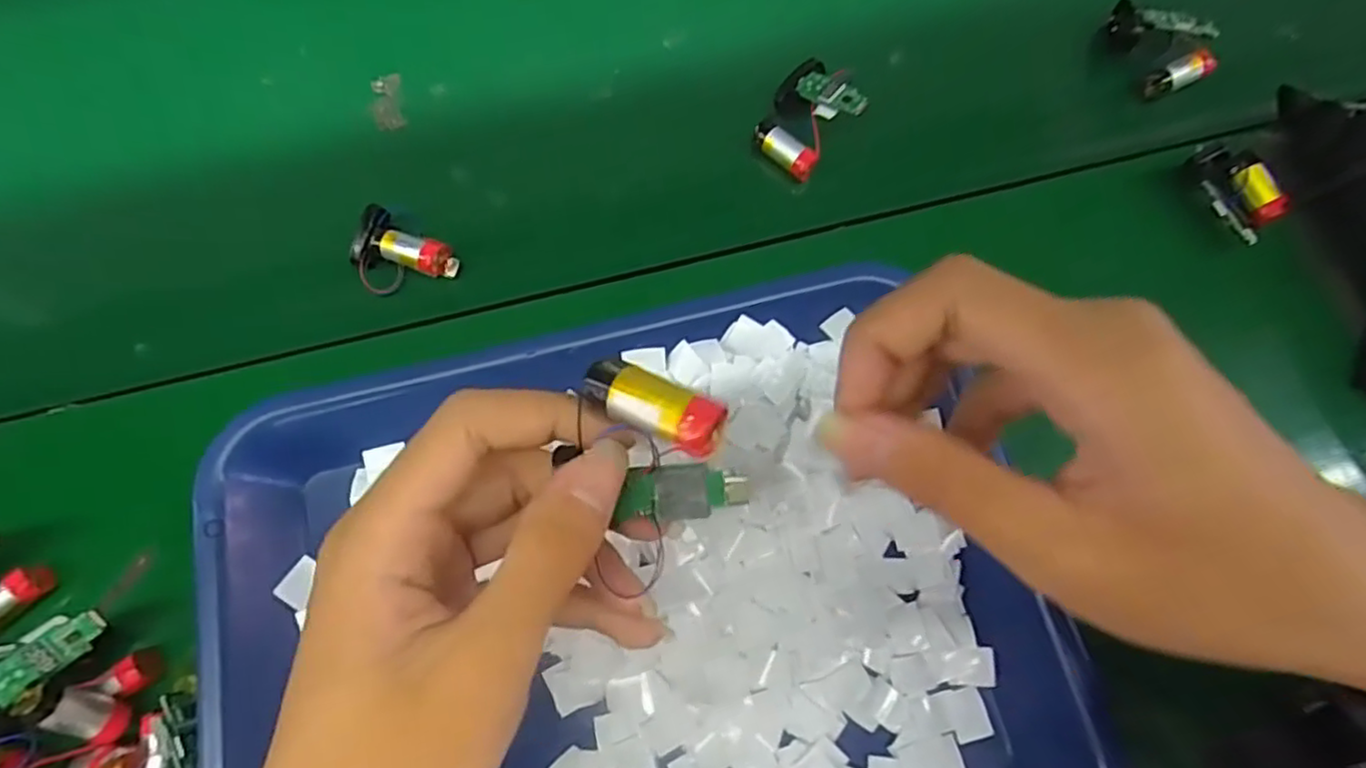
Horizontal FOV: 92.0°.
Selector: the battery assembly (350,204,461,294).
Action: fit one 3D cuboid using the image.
[{"bbox_3d":[-0.145,-0.063,0.340,0.048,0.019,0.039,28,88,1],"label":"battery assembly"}]

